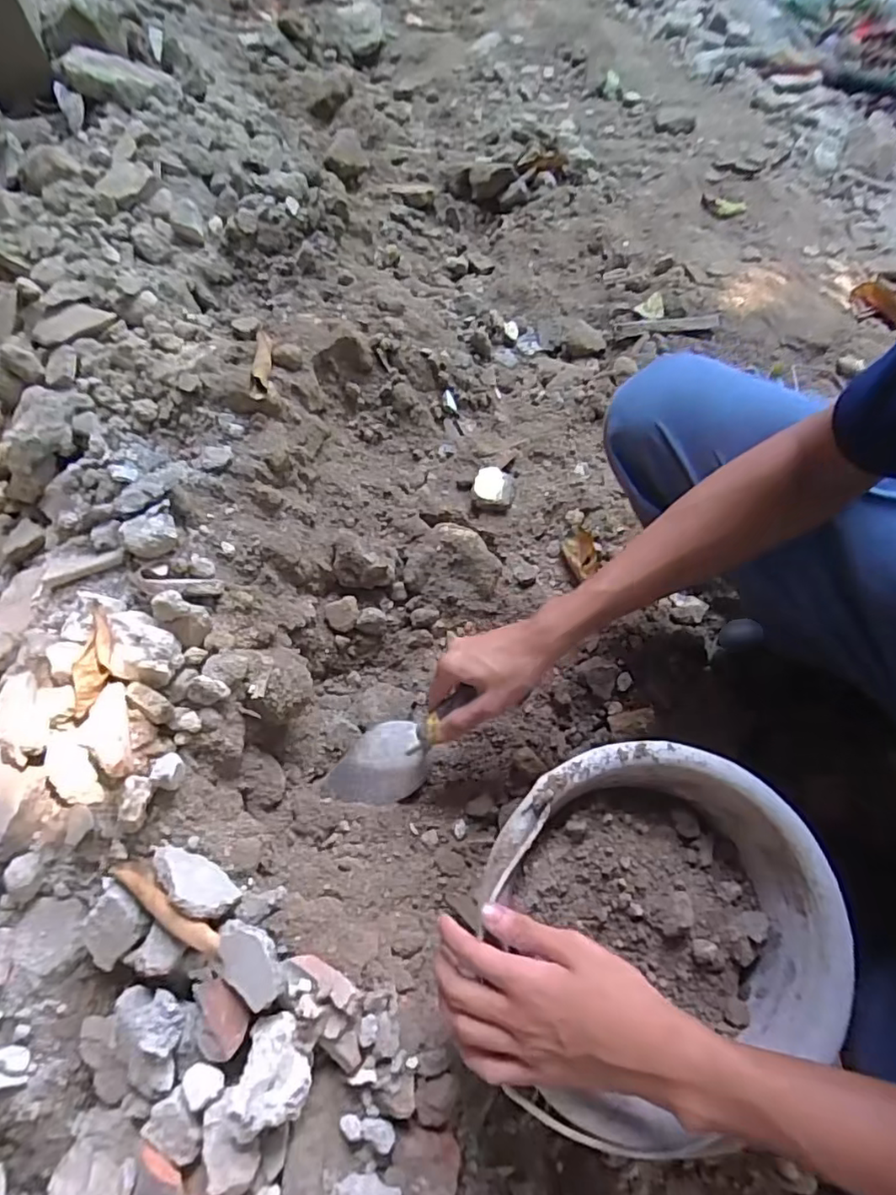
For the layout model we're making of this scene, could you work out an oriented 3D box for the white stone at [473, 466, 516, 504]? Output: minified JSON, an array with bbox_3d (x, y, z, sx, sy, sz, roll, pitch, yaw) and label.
[{"bbox_3d":[0.058,-0.139,0.744,0.048,0.024,0.056,13,63,9],"label":"white stone"}]

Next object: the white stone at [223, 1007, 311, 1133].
[{"bbox_3d":[-0.119,0.332,0.419,0.047,0.048,0.061,3,62,4],"label":"white stone"}]

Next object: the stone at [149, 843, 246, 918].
[{"bbox_3d":[-0.196,0.215,0.449,0.073,0.042,0.028,28,67,16],"label":"stone"}]

